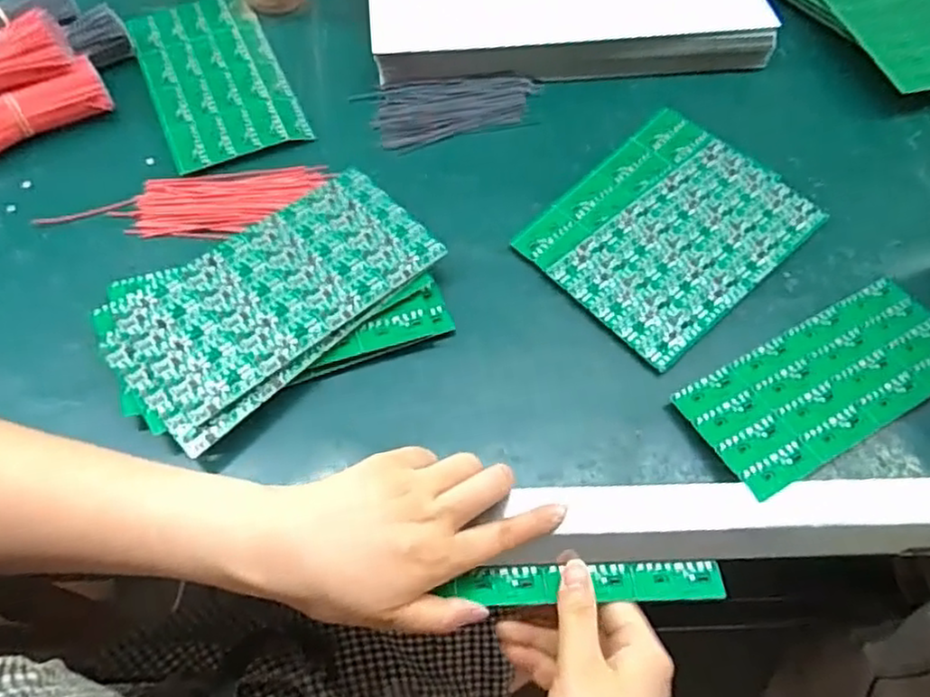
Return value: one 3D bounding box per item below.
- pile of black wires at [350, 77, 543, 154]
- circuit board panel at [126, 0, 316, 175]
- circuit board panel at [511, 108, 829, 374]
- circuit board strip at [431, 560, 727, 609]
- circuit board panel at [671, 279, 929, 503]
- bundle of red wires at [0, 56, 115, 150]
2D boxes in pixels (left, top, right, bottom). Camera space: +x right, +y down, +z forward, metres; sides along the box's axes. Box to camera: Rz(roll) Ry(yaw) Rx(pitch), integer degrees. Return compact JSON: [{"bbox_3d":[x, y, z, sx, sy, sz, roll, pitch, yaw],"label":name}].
[{"bbox_3d":[-0.009,-0.188,0.554,0.136,0.012,0.062,-4,62,-4],"label":"pile of black wires"},{"bbox_3d":[-0.202,-0.220,0.565,0.104,0.012,0.183,-21,65,-12],"label":"circuit board panel"},{"bbox_3d":[0.146,-0.087,0.496,0.189,0.004,0.142,-41,70,-19],"label":"circuit board panel"},{"bbox_3d":[0.067,0.127,0.373,0.141,0.007,0.021,-1,62,-3],"label":"circuit board strip"},{"bbox_3d":[0.228,0.019,0.434,0.186,0.010,0.078,-26,65,-15],"label":"circuit board panel"},{"bbox_3d":[-0.332,-0.177,0.525,0.120,0.038,0.026,-35,68,-17],"label":"bundle of red wires"}]

